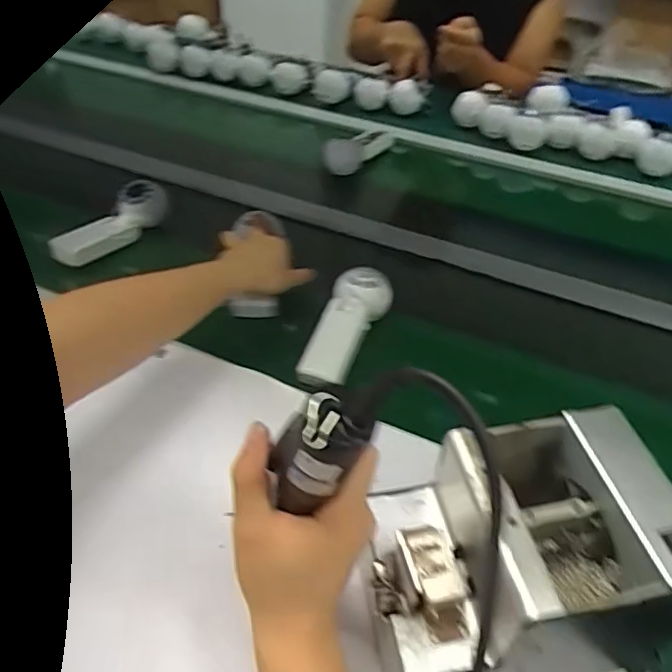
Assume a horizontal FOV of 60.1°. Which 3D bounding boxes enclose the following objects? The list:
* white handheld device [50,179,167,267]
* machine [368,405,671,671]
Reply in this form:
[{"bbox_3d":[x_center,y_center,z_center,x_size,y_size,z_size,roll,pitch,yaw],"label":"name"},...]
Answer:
[{"bbox_3d":[-0.312,-0.158,0.811,0.059,0.057,0.181,31,51,25],"label":"white handheld device"},{"bbox_3d":[0.113,0.149,0.390,0.180,0.146,0.132,-6,45,-11],"label":"machine"}]

